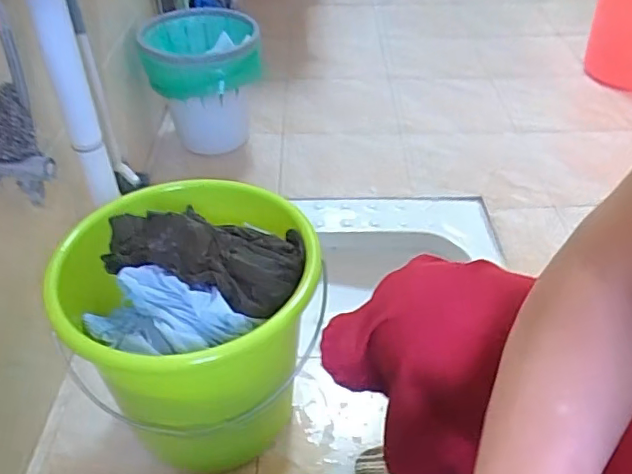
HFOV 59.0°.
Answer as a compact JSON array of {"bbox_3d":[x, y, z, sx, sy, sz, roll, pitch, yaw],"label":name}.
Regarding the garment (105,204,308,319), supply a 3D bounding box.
[{"bbox_3d":[-0.144,0.007,0.700,0.265,0.076,0.132,14,43,16],"label":"garment"}]

